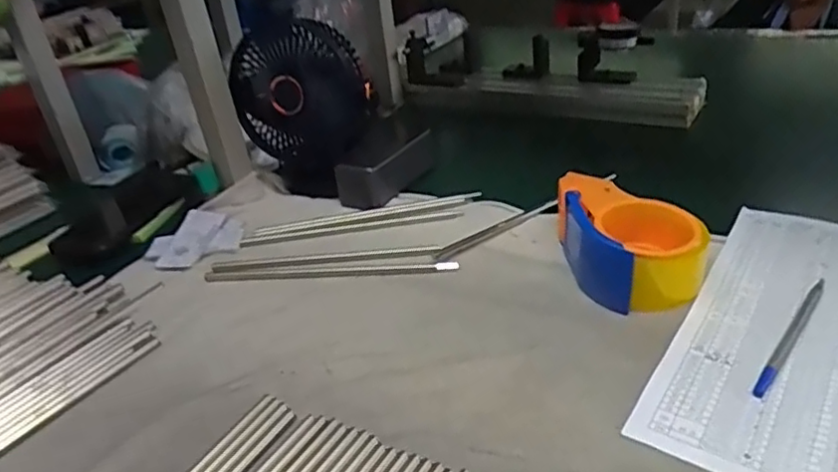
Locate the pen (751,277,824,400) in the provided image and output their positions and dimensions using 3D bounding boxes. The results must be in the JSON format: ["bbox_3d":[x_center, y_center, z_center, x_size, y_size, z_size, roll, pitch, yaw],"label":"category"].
[{"bbox_3d":[0.256,0.067,0.441,0.008,0.006,0.139,18,37,39],"label":"pen"}]

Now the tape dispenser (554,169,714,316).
[{"bbox_3d":[0.172,0.000,0.528,0.096,0.062,0.127,-7,28,0],"label":"tape dispenser"}]

